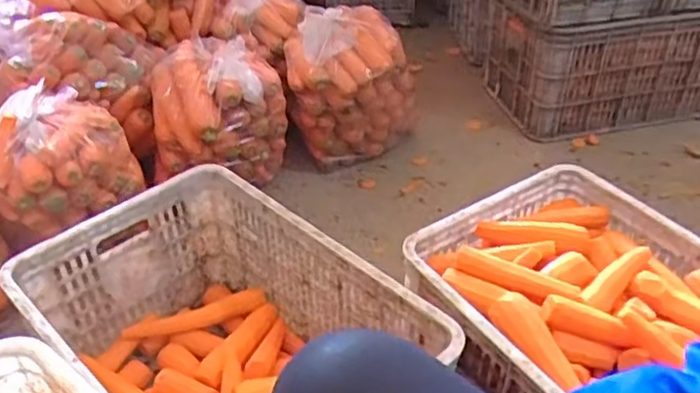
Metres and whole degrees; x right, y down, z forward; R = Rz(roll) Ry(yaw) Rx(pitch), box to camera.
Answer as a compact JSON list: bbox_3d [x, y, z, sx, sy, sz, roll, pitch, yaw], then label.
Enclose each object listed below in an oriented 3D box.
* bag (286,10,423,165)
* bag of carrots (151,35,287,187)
[{"bbox_3d":[0.003,-0.238,1.488,0.280,0.302,0.231,3,38,4],"label":"bag"},{"bbox_3d":[-0.267,-0.167,1.368,0.267,0.240,0.214,-6,38,-8],"label":"bag of carrots"}]

